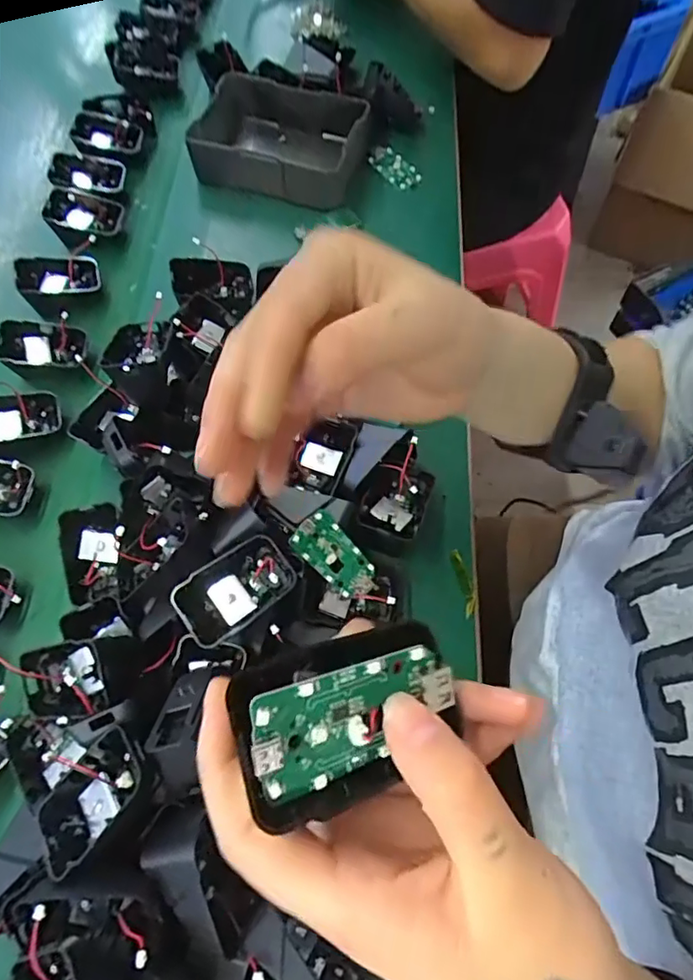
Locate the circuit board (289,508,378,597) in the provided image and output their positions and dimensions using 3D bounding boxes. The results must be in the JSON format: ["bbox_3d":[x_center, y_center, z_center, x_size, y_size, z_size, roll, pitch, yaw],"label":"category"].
[{"bbox_3d":[-0.007,0.045,0.375,0.065,0.008,0.033,44,77,-9],"label":"circuit board"}]

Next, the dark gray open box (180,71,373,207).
[{"bbox_3d":[-0.062,-0.366,0.563,0.160,0.046,0.130,13,68,7],"label":"dark gray open box"}]

